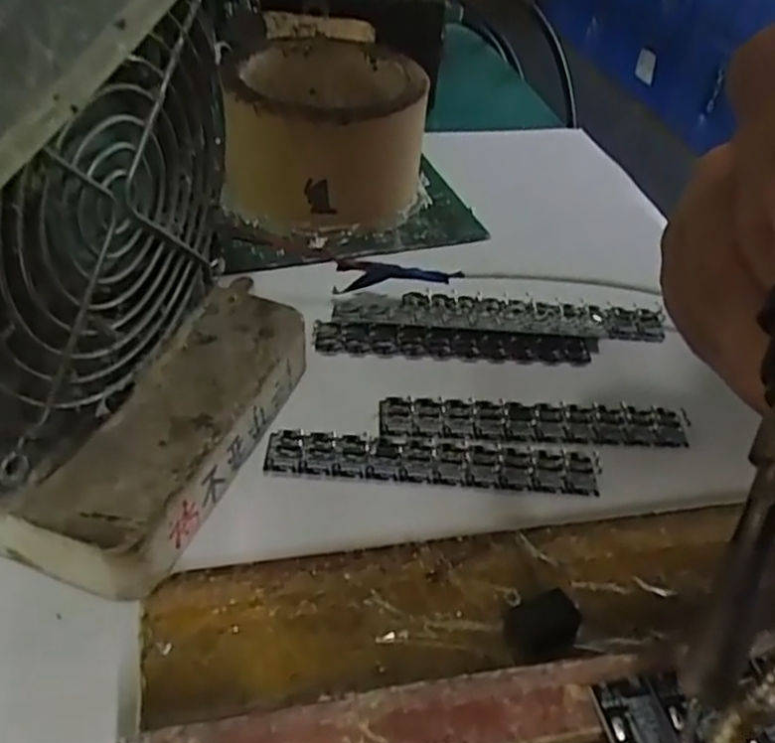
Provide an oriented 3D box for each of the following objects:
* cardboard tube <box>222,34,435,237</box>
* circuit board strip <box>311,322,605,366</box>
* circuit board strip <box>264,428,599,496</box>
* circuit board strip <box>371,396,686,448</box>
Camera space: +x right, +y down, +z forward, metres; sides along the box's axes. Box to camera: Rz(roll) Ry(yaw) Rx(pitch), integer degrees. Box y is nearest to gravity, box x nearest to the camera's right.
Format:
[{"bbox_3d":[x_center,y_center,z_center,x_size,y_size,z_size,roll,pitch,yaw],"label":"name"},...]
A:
[{"bbox_3d":[-0.028,-0.114,0.348,0.088,0.063,0.097,12,42,6],"label":"cardboard tube"},{"bbox_3d":[0.027,-0.011,0.281,0.109,0.006,0.014,4,42,-3],"label":"circuit board strip"},{"bbox_3d":[0.015,0.030,0.237,0.107,0.004,0.020,5,42,-3],"label":"circuit board strip"},{"bbox_3d":[0.051,0.017,0.254,0.106,0.004,0.021,2,42,-5],"label":"circuit board strip"}]

